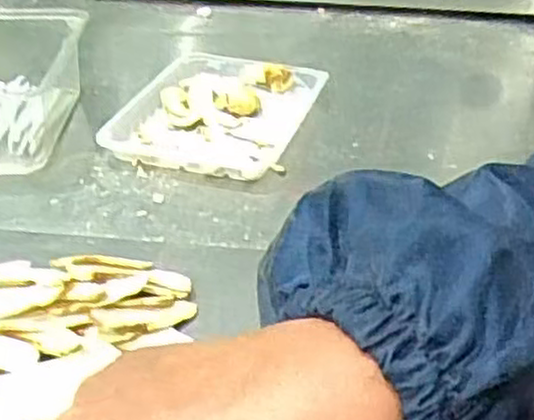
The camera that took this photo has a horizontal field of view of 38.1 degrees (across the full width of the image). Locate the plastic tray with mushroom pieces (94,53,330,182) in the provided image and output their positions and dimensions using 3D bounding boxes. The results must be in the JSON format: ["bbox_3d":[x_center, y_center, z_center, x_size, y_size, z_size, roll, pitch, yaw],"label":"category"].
[{"bbox_3d":[-0.035,-0.076,0.605,0.131,0.029,0.167,6,35,11],"label":"plastic tray with mushroom pieces"}]

